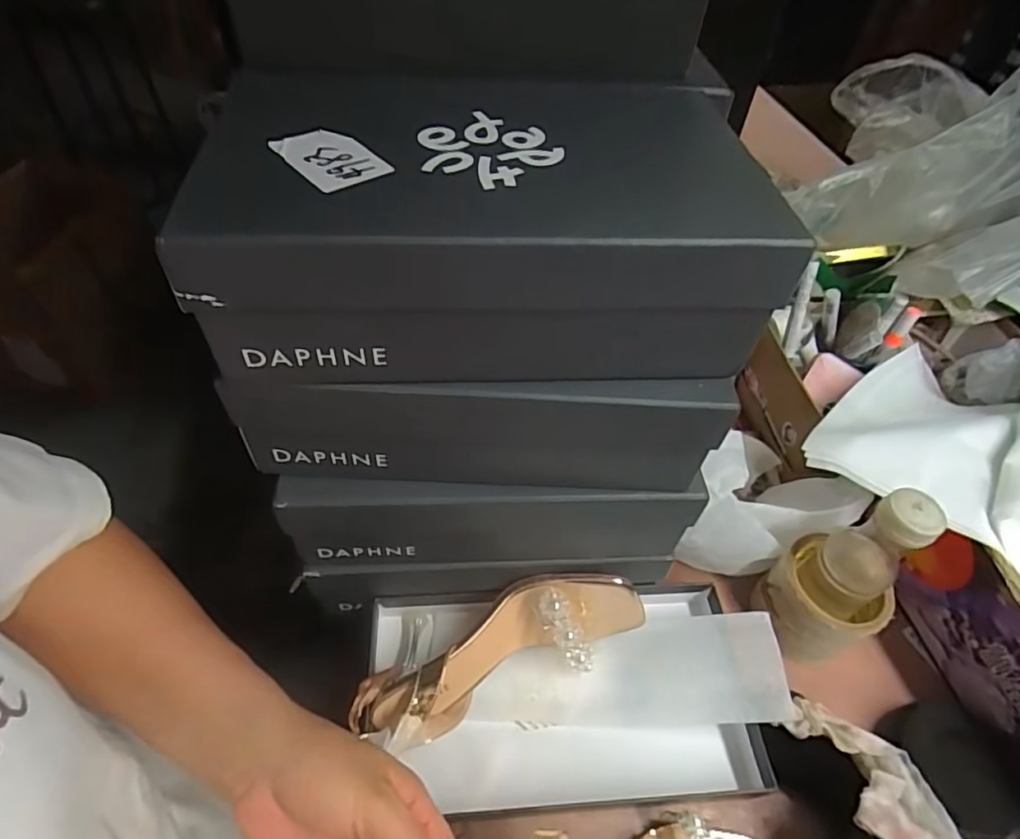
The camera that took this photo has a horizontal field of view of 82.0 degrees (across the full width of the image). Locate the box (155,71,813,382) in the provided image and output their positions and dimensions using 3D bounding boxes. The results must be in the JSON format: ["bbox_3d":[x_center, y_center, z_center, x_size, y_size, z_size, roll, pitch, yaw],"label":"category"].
[{"bbox_3d":[-0.011,-0.131,0.362,0.305,0.095,0.209,-3,51,-6],"label":"box"}]

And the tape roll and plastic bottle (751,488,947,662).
[{"bbox_3d":[0.267,0.127,0.469,0.072,0.170,0.083,-35,61,-27],"label":"tape roll and plastic bottle"}]

